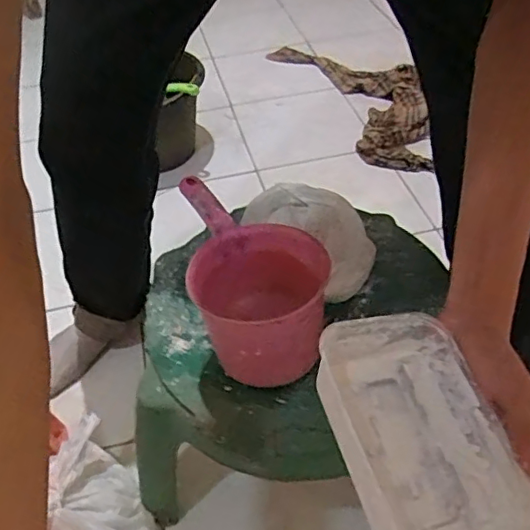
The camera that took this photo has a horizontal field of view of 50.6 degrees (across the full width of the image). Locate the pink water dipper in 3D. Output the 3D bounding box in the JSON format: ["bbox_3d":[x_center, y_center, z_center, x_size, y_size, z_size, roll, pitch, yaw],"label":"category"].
[{"bbox_3d":[-0.019,0.008,0.629,0.130,0.117,0.238,-14,47,-9],"label":"pink water dipper"}]

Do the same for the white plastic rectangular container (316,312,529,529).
[{"bbox_3d":[0.106,0.123,0.398,0.114,0.060,0.177,-3,55,-25],"label":"white plastic rectangular container"}]

